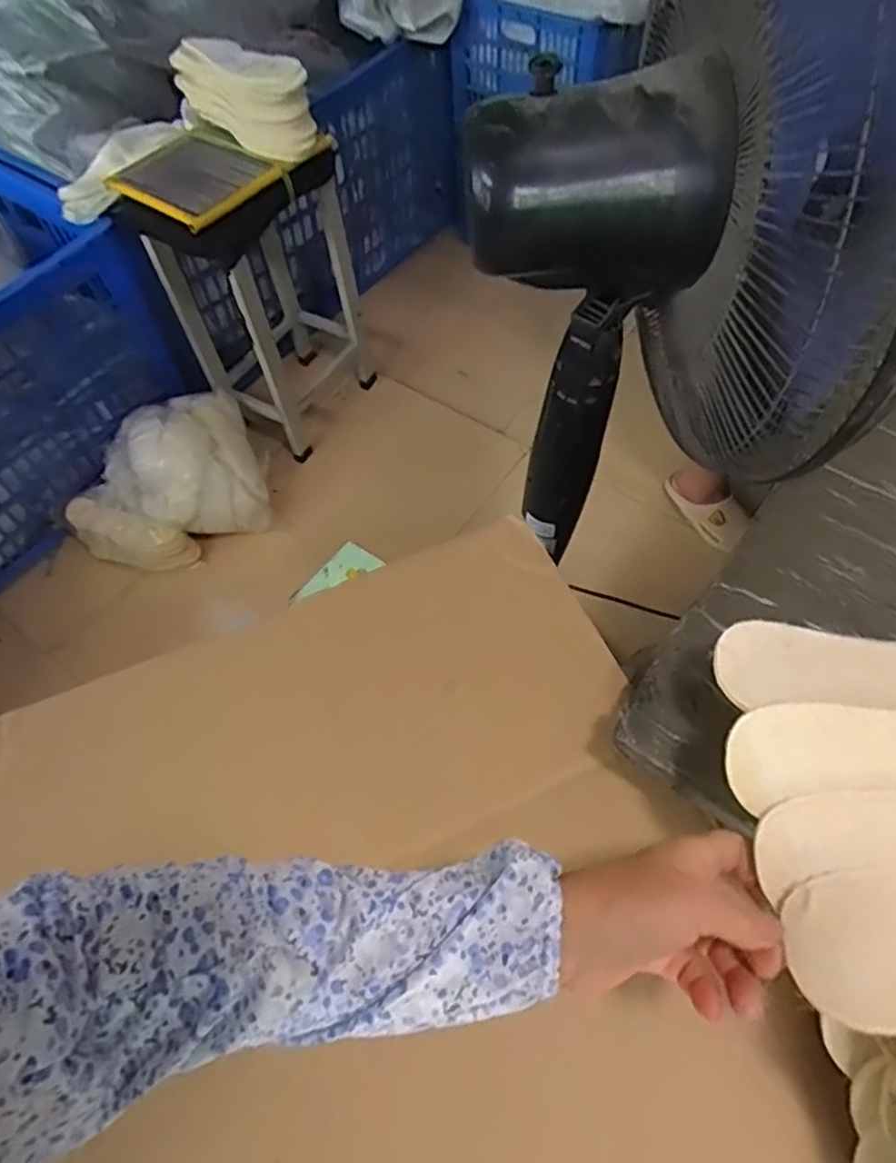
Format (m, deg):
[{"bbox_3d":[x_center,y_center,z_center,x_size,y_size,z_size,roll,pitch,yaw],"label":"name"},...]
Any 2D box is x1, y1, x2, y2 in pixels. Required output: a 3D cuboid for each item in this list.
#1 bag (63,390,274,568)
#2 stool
[{"bbox_3d":[-0.622,-0.229,1.463,0.412,0.253,0.302,-24,60,-10],"label":"bag"},{"bbox_3d":[-0.390,-0.646,1.501,0.315,0.589,0.421,25,63,18],"label":"stool"}]

